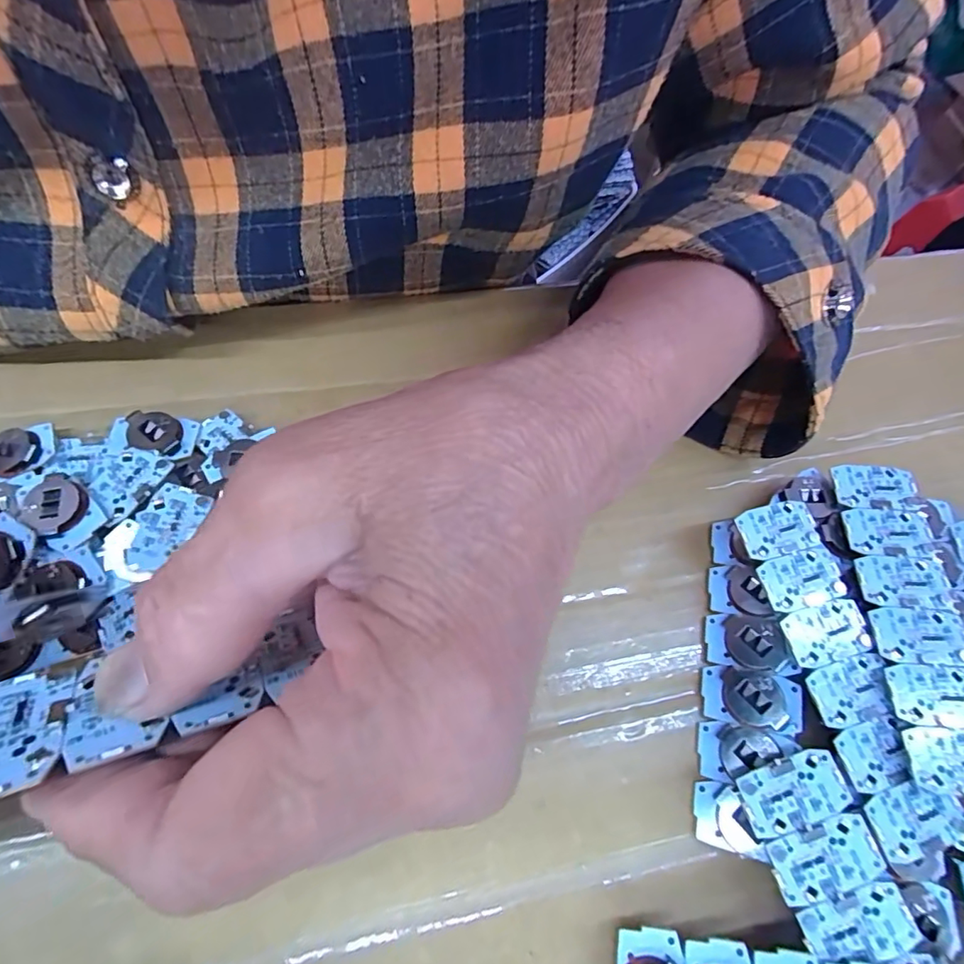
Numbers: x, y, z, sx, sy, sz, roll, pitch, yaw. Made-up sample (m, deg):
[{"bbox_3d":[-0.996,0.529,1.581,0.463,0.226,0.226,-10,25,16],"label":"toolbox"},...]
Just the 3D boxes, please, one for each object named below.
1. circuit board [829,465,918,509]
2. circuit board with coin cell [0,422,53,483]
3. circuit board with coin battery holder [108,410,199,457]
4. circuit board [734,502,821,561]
[{"bbox_3d":[0.147,0.002,0.192,0.027,0.004,0.017,-1,65,7],"label":"circuit board"},{"bbox_3d":[-0.167,-0.008,0.183,0.028,0.011,0.018,-21,71,-13],"label":"circuit board with coin cell"},{"bbox_3d":[-0.122,-0.018,0.188,0.029,0.006,0.017,3,67,-4],"label":"circuit board with coin battery holder"},{"bbox_3d":[0.105,0.017,0.183,0.029,0.006,0.018,-13,69,-10],"label":"circuit board"}]

